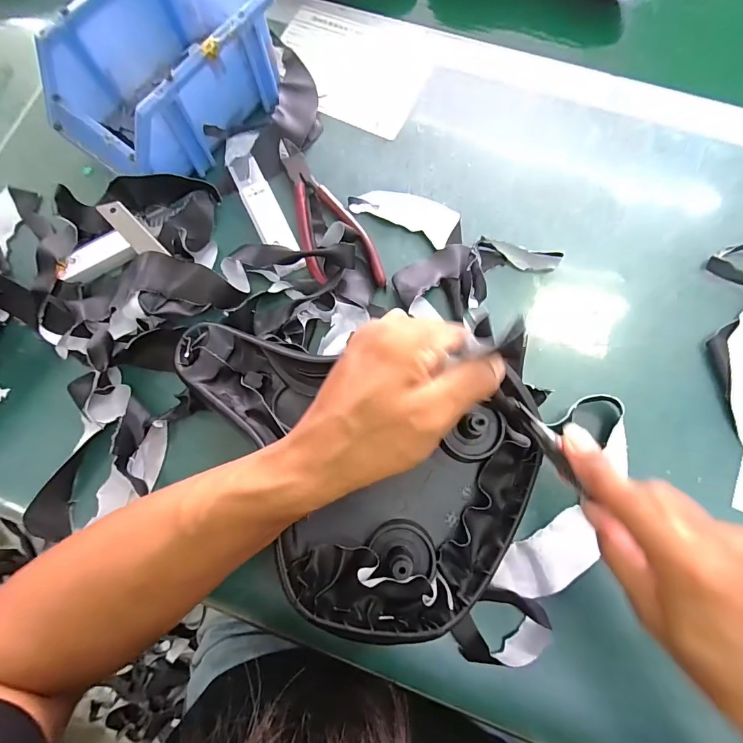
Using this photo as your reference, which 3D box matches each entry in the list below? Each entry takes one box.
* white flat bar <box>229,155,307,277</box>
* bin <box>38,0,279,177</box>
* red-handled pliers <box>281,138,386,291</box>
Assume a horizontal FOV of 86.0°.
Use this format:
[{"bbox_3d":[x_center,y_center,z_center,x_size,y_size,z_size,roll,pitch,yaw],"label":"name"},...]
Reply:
[{"bbox_3d":[-0.089,-0.132,0.331,0.026,0.009,0.111,-25,76,-6],"label":"white flat bar"},{"bbox_3d":[-0.168,-0.248,0.330,0.118,0.077,0.180,39,79,10],"label":"bin"},{"bbox_3d":[-0.042,-0.132,0.336,0.054,0.010,0.157,-21,76,-5],"label":"red-handled pliers"}]

